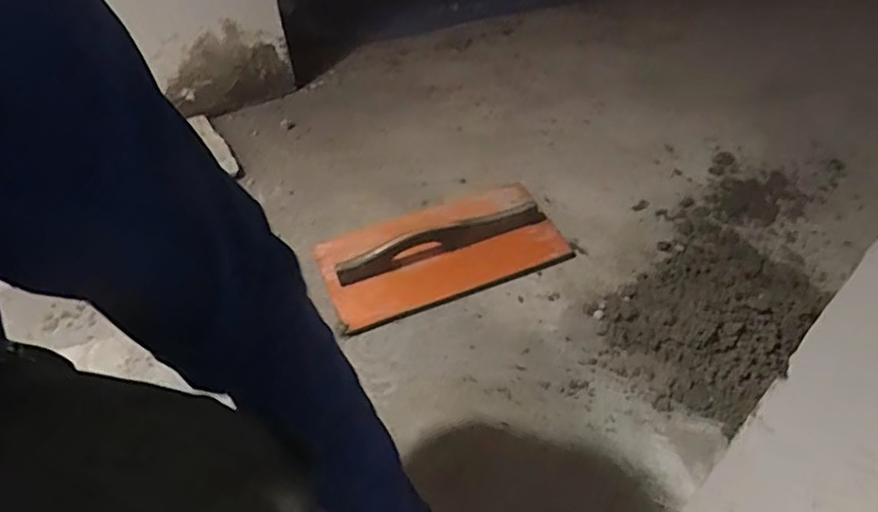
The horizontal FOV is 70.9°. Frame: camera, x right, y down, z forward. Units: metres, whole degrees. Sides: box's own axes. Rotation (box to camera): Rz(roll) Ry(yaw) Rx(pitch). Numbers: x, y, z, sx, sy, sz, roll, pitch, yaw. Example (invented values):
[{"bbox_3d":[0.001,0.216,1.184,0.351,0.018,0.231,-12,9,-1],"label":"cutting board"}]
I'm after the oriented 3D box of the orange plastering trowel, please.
[{"bbox_3d":[0.001,-0.016,0.851,0.331,0.044,0.179,-15,49,-10],"label":"orange plastering trowel"}]

